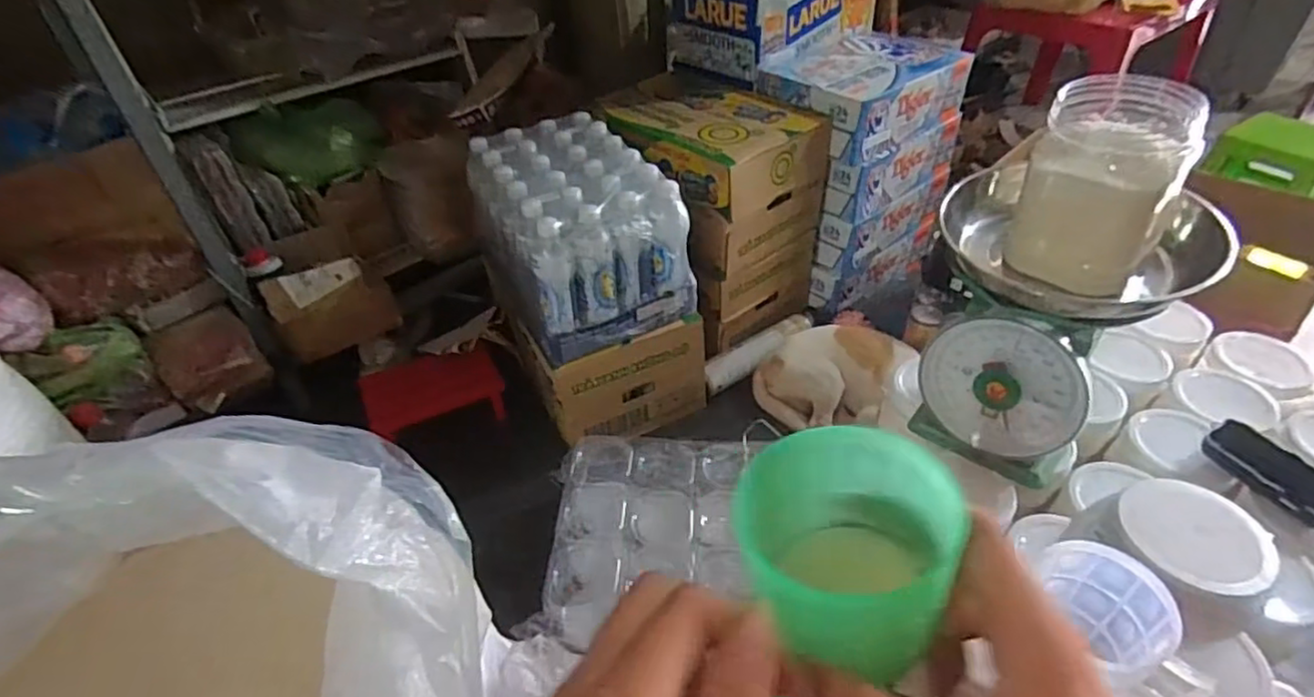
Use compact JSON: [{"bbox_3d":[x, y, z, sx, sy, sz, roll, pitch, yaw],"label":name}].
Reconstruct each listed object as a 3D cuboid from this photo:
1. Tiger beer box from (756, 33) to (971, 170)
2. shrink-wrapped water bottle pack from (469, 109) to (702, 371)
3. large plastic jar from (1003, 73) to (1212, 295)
[{"bbox_3d":[0.413,-0.509,1.301,0.357,0.121,0.243,-29,47,-26],"label":"Tiger beer box"},{"bbox_3d":[-0.144,-0.209,1.121,0.254,0.209,0.407,-21,44,-19],"label":"shrink-wrapped water bottle pack"},{"bbox_3d":[0.335,-0.125,0.493,0.093,0.134,0.093,29,51,32],"label":"large plastic jar"}]

